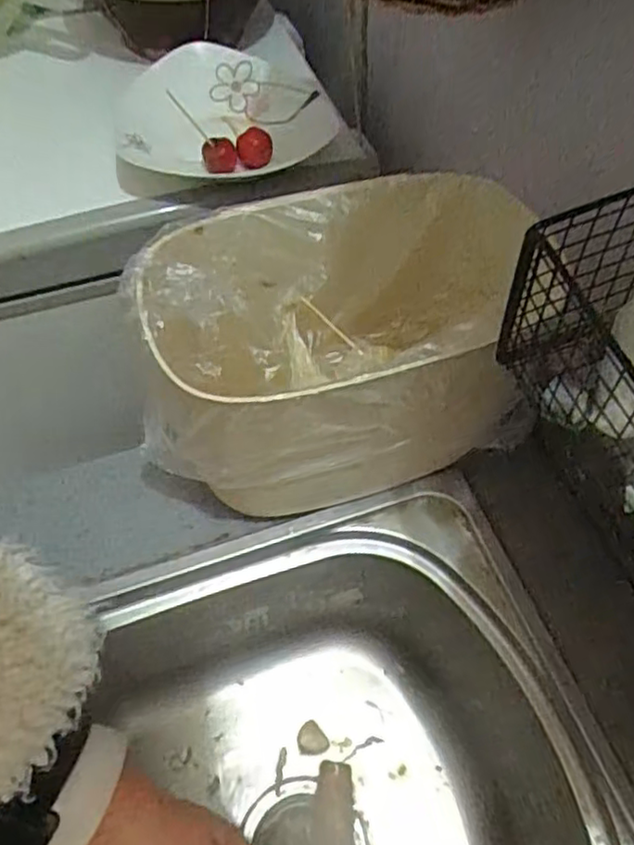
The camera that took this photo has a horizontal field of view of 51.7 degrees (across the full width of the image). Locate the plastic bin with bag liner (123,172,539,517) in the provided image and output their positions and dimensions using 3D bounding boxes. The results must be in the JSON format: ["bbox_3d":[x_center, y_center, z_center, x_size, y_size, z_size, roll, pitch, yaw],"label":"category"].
[{"bbox_3d":[0.010,-0.035,0.478,0.255,0.196,0.164,-10,60,-6],"label":"plastic bin with bag liner"}]

